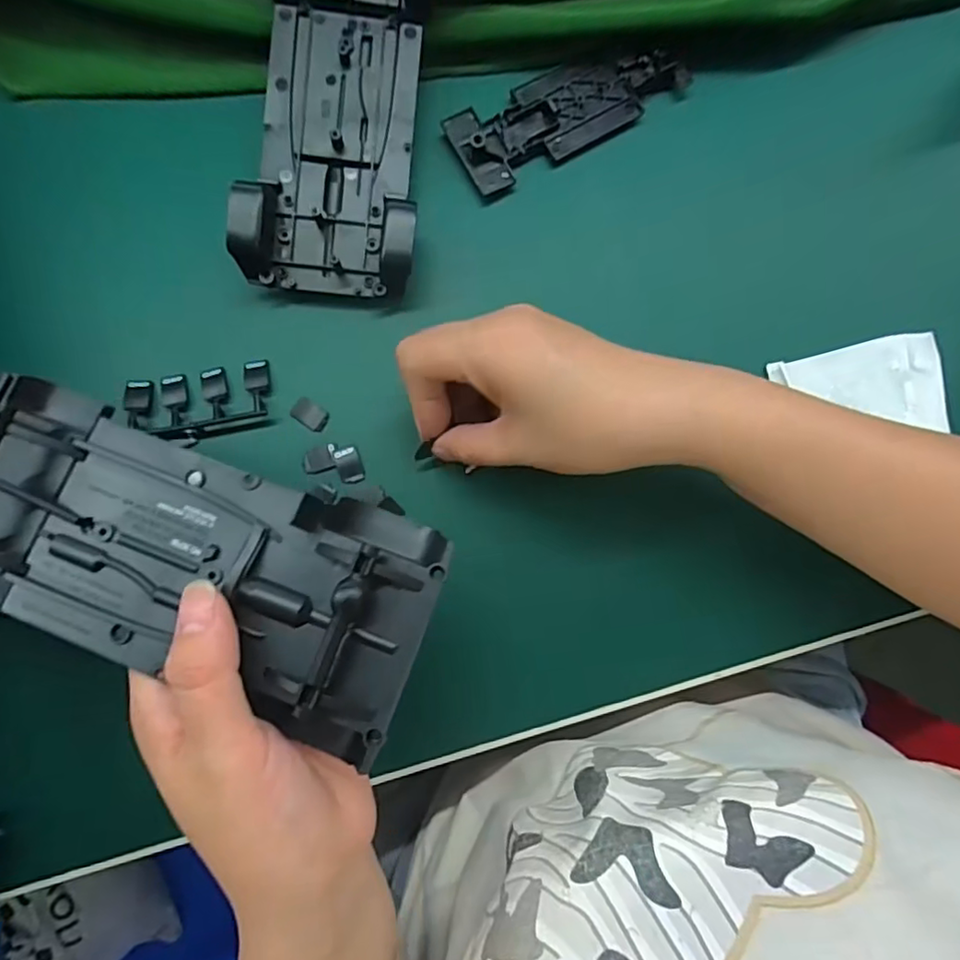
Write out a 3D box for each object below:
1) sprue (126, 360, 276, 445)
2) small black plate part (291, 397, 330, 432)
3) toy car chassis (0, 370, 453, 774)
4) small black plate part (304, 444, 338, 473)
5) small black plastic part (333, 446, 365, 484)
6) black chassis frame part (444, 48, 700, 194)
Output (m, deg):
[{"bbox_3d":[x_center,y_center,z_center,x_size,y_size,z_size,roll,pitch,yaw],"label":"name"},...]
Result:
[{"bbox_3d":[-0.128,-0.035,0.277,0.064,0.006,0.032,-11,84,-4],"label":"sprue"},{"bbox_3d":[-0.079,-0.031,0.279,0.017,0.004,0.011,34,83,2],"label":"small black plate part"},{"bbox_3d":[-0.099,0.023,0.195,0.170,0.034,0.070,19,83,5],"label":"toy car chassis"},{"bbox_3d":[-0.073,-0.010,0.276,0.015,0.004,0.010,-18,84,-5],"label":"small black plate part"},{"bbox_3d":[-0.060,-0.007,0.277,0.011,0.004,0.017,-19,84,-5],"label":"small black plastic part"},{"bbox_3d":[0.043,-0.184,0.297,0.119,0.011,0.042,-30,85,-6],"label":"black chassis frame part"}]

